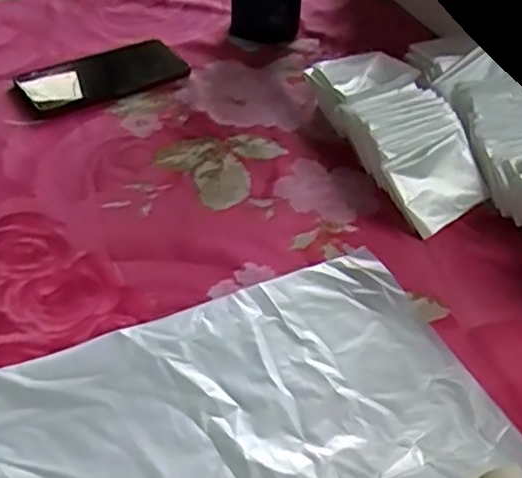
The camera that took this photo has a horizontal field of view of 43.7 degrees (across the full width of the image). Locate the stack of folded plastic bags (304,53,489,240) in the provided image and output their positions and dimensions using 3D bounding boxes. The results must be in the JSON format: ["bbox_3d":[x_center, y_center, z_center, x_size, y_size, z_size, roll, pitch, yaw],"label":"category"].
[{"bbox_3d":[0.120,-0.094,0.572,0.095,0.049,0.204,-11,46,-15],"label":"stack of folded plastic bags"}]

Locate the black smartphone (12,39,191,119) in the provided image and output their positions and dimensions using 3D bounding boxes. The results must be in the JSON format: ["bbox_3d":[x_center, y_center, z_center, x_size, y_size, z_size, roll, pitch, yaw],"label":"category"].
[{"bbox_3d":[-0.157,-0.164,0.651,0.158,0.010,0.075,-24,50,-26],"label":"black smartphone"}]

